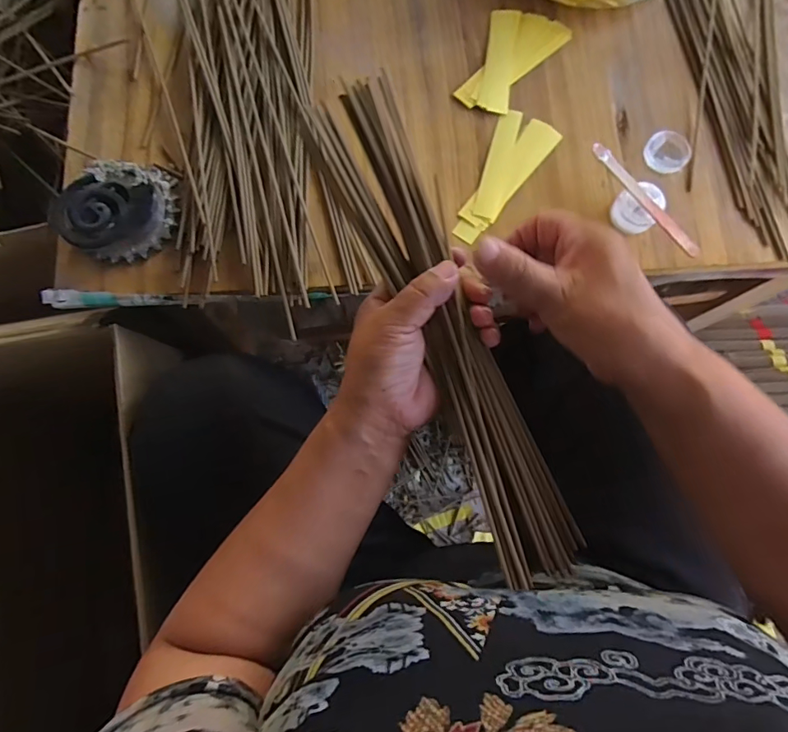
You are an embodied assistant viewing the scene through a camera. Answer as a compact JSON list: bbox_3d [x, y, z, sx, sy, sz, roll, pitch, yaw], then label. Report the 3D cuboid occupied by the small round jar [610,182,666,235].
[{"bbox_3d":[0.207,-0.133,0.396,0.036,0.023,0.036,0,79,0],"label":"small round jar"}]

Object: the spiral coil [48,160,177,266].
[{"bbox_3d":[-0.223,-0.129,0.379,0.073,0.026,0.090,42,81,7],"label":"spiral coil"}]

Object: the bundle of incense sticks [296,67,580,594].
[{"bbox_3d":[0.031,-0.022,0.284,0.056,0.022,0.314,-24,88,-4],"label":"bundle of incense sticks"}]

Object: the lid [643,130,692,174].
[{"bbox_3d":[0.245,-0.191,0.415,0.039,0.008,0.037,0,79,0],"label":"lid"}]

